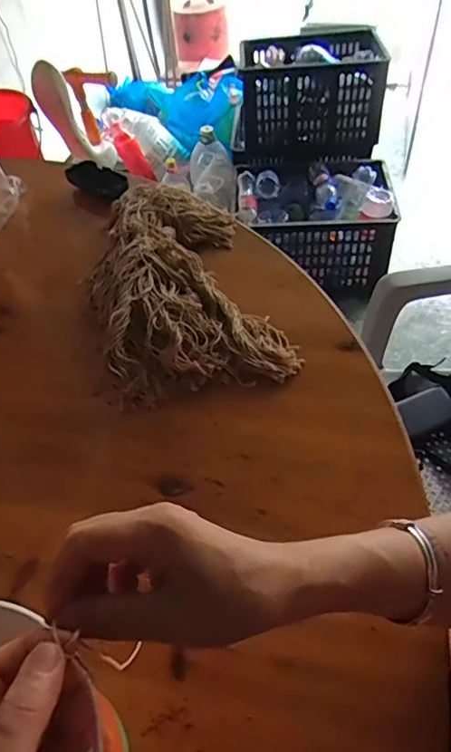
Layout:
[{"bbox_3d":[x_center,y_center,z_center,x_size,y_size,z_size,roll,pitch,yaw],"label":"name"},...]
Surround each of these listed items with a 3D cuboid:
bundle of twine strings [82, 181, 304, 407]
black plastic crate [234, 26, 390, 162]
[{"bbox_3d":[-0.060,-0.117,0.623,0.197,0.062,0.324,-16,52,-7],"label":"bundle of twine strings"},{"bbox_3d":[0.282,-0.927,1.703,0.458,0.312,0.293,9,53,13],"label":"black plastic crate"}]

